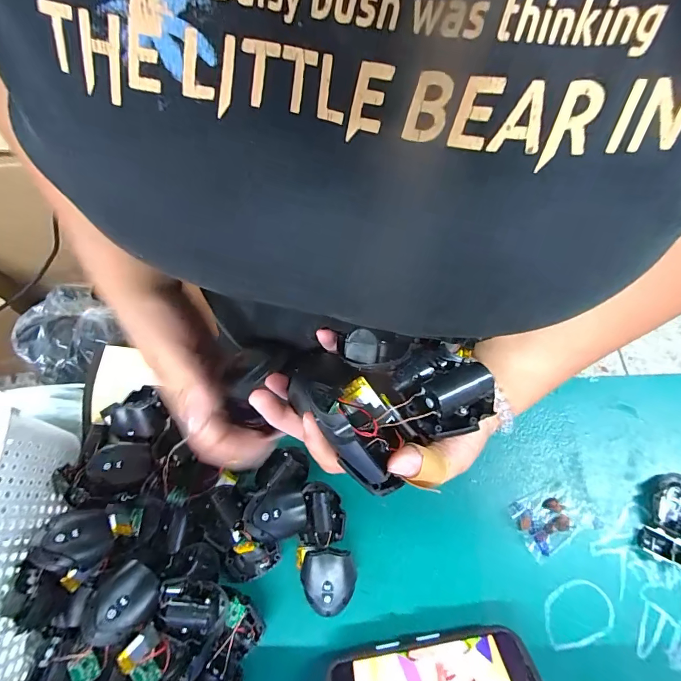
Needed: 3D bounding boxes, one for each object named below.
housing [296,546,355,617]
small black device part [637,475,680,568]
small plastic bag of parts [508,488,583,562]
[{"bbox_3d":[-0.015,0.235,0.374,0.057,0.025,0.056,2,66,3],"label":"housing"},{"bbox_3d":[0.339,0.182,0.387,0.047,0.013,0.087,40,73,17],"label":"small black device part"},{"bbox_3d":[0.217,0.185,0.395,0.070,0.011,0.054,-21,67,-7],"label":"small plastic bag of parts"}]

